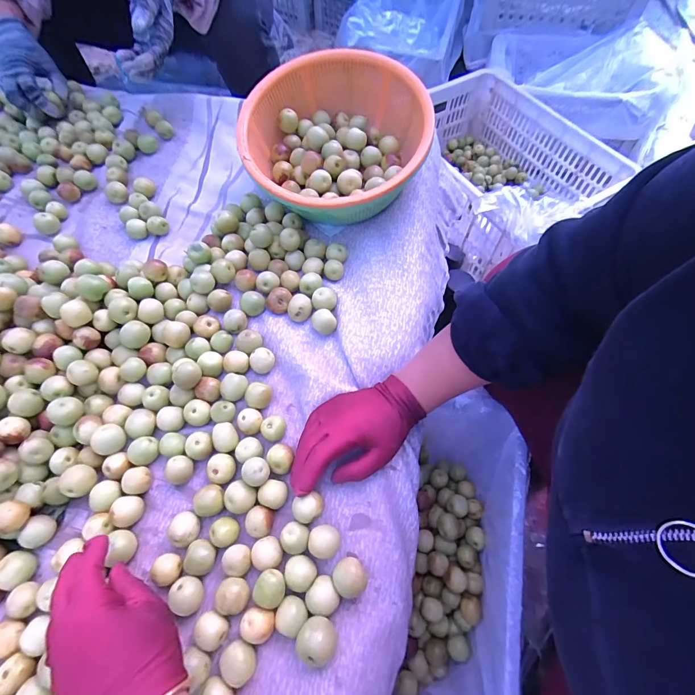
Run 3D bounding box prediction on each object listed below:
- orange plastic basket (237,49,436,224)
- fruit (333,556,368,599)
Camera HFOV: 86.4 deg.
[{"bbox_3d":[-0.018,-0.295,0.543,0.246,0.112,0.252,1,64,-2],"label":"orange plastic basket"},{"bbox_3d":[0.002,0.212,0.342,0.030,0.024,0.030,1,64,-2],"label":"fruit"}]

